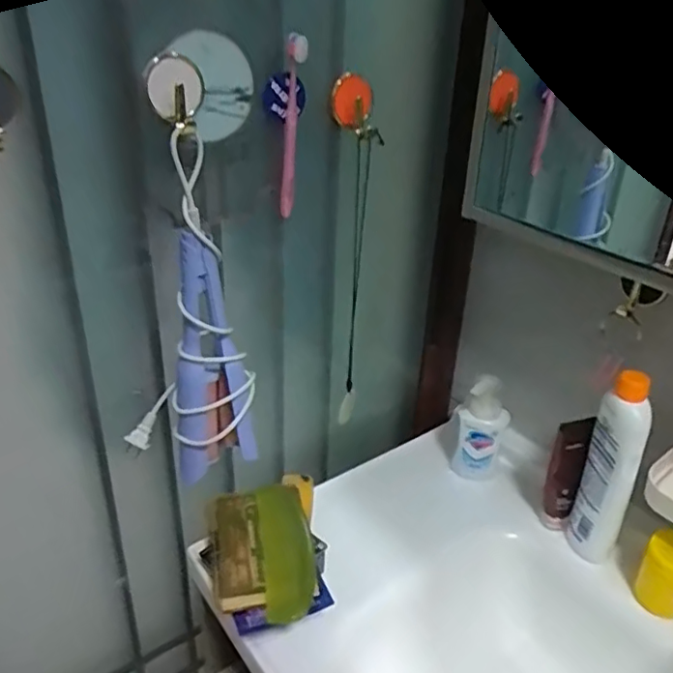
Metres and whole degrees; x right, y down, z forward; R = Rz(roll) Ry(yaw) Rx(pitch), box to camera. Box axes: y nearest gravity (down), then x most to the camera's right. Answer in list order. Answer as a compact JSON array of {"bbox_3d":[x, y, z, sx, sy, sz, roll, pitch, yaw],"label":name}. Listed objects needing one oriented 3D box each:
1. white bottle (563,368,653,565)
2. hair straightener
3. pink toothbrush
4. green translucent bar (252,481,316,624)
[{"bbox_3d":[0.319,0.154,0.705,0.057,0.248,0.047,16,31,24],"label":"white bottle"},{"bbox_3d":[-0.133,0.029,0.644,0.088,0.263,0.062,-6,29,-15],"label":"hair straightener"},{"bbox_3d":[-0.046,-0.216,0.633,0.025,0.180,0.018,6,29,7],"label":"pink toothbrush"},{"bbox_3d":[-0.057,0.236,0.679,0.059,0.016,0.179,-3,29,-11],"label":"green translucent bar"}]

